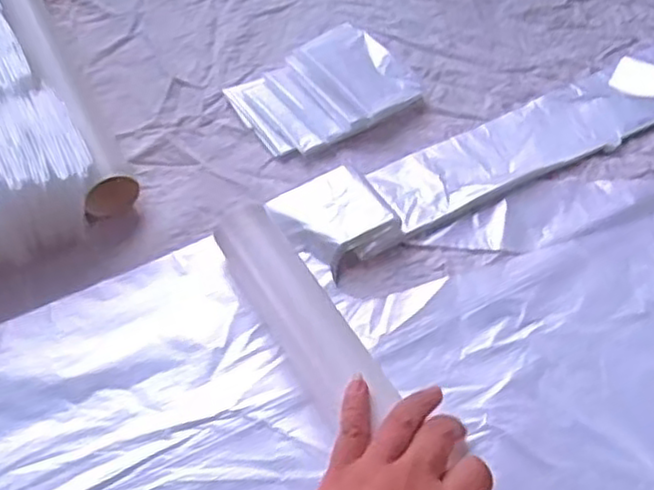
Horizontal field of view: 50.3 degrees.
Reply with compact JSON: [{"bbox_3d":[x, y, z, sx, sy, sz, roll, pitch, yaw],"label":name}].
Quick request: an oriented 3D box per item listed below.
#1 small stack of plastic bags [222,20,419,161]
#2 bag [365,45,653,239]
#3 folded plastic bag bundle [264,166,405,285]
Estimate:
[{"bbox_3d":[-0.002,-0.122,0.545,0.125,0.025,0.098,-33,60,-21],"label":"small stack of plastic bags"},{"bbox_3d":[0.175,-0.092,0.524,0.301,0.016,0.067,-25,57,-17],"label":"bag"},{"bbox_3d":[0.007,-0.016,0.471,0.072,0.021,0.068,-33,60,-21],"label":"folded plastic bag bundle"}]

